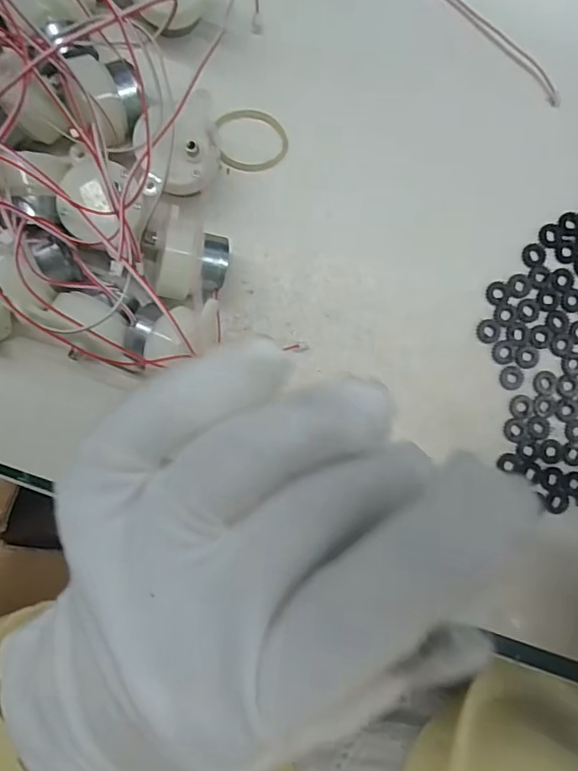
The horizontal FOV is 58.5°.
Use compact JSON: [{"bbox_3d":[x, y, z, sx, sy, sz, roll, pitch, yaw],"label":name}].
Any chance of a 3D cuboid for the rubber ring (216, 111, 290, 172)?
[{"bbox_3d":[-0.015,-0.106,0.223,0.030,0.004,0.025,-9,90,-15],"label":"rubber ring"}]

